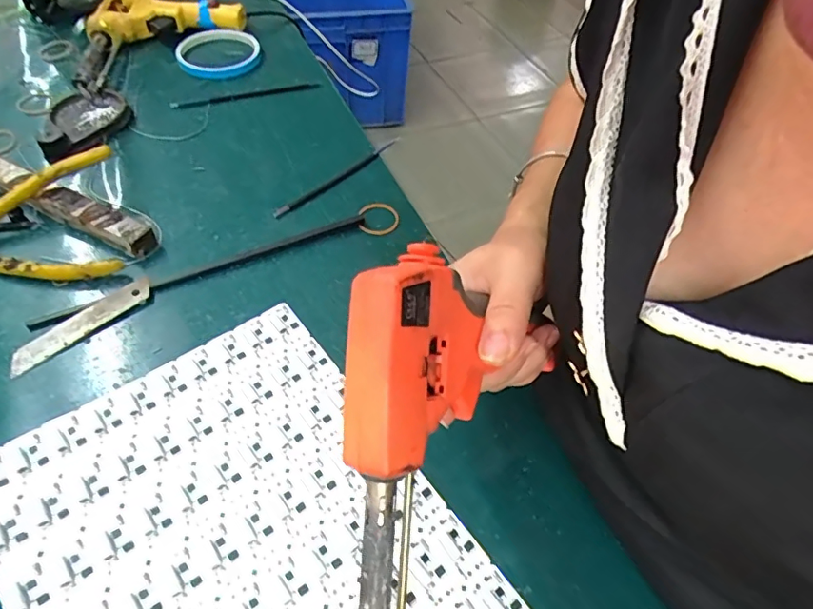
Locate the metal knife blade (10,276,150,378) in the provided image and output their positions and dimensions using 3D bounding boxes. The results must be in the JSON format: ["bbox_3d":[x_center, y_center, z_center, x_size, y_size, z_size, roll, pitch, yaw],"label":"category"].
[{"bbox_3d":[-0.212,0.012,0.349,0.093,0.004,0.019,-38,78,-26],"label":"metal knife blade"}]

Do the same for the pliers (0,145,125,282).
[{"bbox_3d":[-0.285,-0.058,0.381,0.141,0.039,0.110,-13,54,-14],"label":"pliers"}]

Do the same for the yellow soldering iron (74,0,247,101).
[{"bbox_3d":[-0.278,-0.285,0.550,0.119,0.033,0.204,28,55,17],"label":"yellow soldering iron"}]

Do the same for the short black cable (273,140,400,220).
[{"bbox_3d":[-0.056,-0.112,0.463,0.009,0.004,0.146,37,58,22],"label":"short black cable"}]

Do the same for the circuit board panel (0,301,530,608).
[{"bbox_3d":[-0.087,0.123,0.274,0.194,0.005,0.240,-30,61,-26],"label":"circuit board panel"}]

